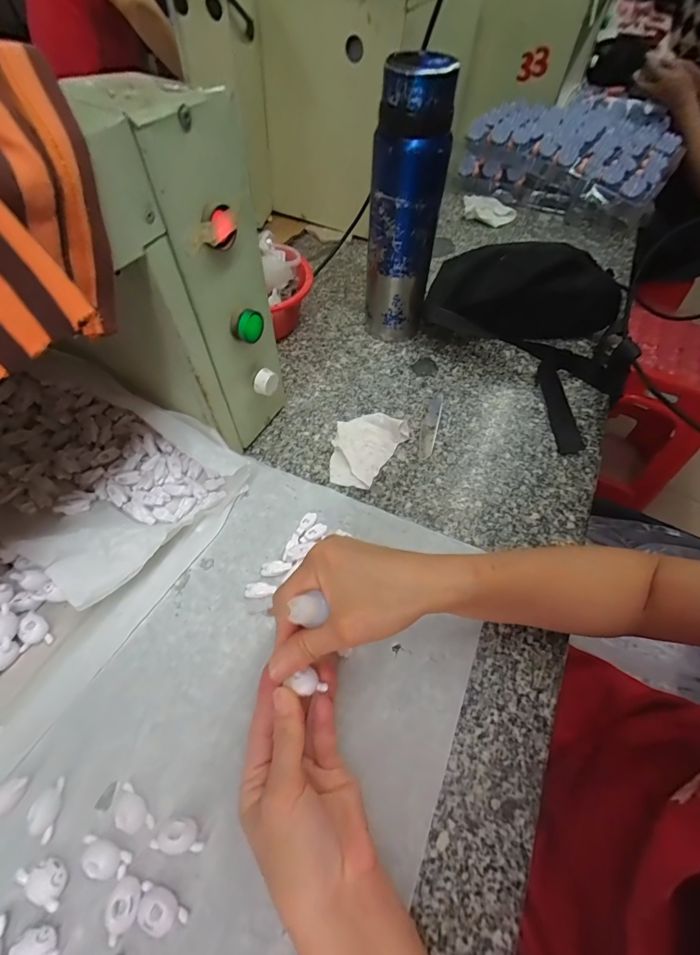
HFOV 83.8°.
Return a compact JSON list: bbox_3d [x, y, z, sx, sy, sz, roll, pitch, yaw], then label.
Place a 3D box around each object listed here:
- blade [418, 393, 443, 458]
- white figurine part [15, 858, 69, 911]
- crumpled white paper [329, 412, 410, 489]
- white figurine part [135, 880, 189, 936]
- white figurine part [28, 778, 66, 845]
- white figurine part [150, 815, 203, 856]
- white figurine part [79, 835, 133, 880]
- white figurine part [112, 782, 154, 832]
[{"bbox_3d":[0.097,-0.065,0.469,0.020,0.004,0.100,16,58,7],"label":"blade"},{"bbox_3d":[-0.191,0.251,0.244,0.032,0.012,0.018,15,58,6],"label":"white figurine part"},{"bbox_3d":[0.012,-0.037,0.440,0.071,0.018,0.100,31,61,16],"label":"crumpled white paper"},{"bbox_3d":[-0.117,0.265,0.239,0.032,0.015,0.018,16,58,7],"label":"white figurine part"},{"bbox_3d":[-0.203,0.222,0.261,0.015,0.009,0.032,1,57,-2],"label":"white figurine part"},{"bbox_3d":[-0.114,0.237,0.258,0.032,0.013,0.017,5,57,0],"label":"white figurine part"},{"bbox_3d":[-0.159,0.245,0.251,0.034,0.010,0.015,17,58,8],"label":"white figurine part"},{"bbox_3d":[-0.148,0.228,0.265,0.032,0.010,0.016,34,62,18],"label":"white figurine part"}]

